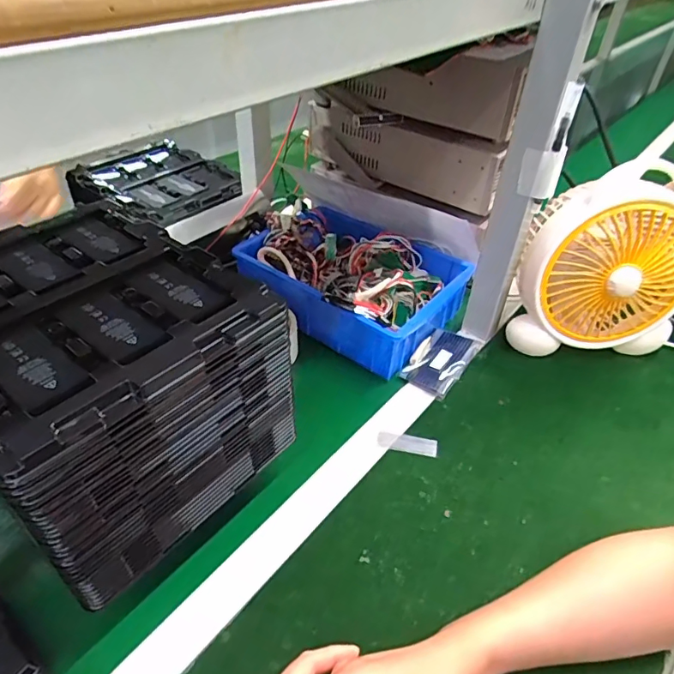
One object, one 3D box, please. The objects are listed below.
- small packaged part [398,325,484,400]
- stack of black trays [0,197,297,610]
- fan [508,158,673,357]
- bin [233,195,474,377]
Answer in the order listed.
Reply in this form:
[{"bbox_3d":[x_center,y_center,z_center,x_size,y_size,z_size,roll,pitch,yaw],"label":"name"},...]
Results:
[{"bbox_3d":[0.132,0.028,0.653,0.072,0.017,0.112,25,46,24],"label":"small packaged part"},{"bbox_3d":[-0.204,0.030,0.435,0.264,0.165,0.207,30,48,29],"label":"stack of black trays"},{"bbox_3d":[0.336,-0.080,0.624,0.207,0.231,0.090,6,41,4],"label":"fan"},{"bbox_3d":[0.023,-0.090,0.713,0.292,0.098,0.212,31,48,29],"label":"bin"}]

